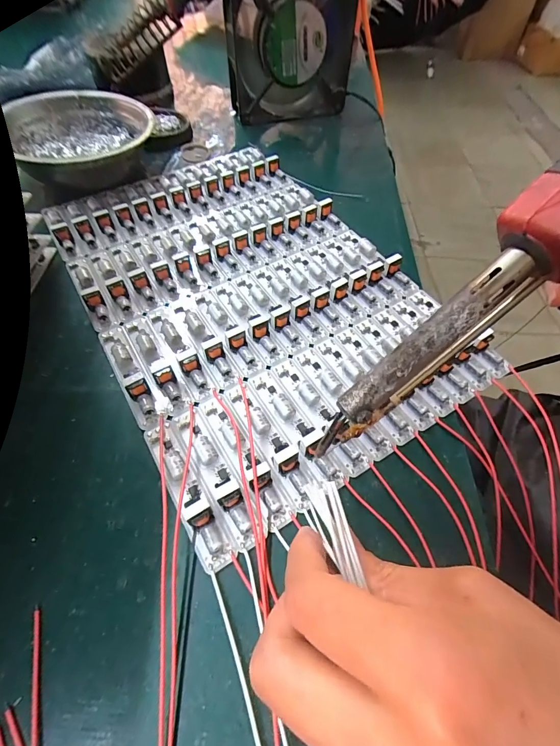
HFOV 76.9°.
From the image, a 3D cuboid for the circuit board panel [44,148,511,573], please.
[{"bbox_3d":[-0.030,-0.070,0.240,0.189,0.016,0.303,-27,61,-19],"label":"circuit board panel"}]

